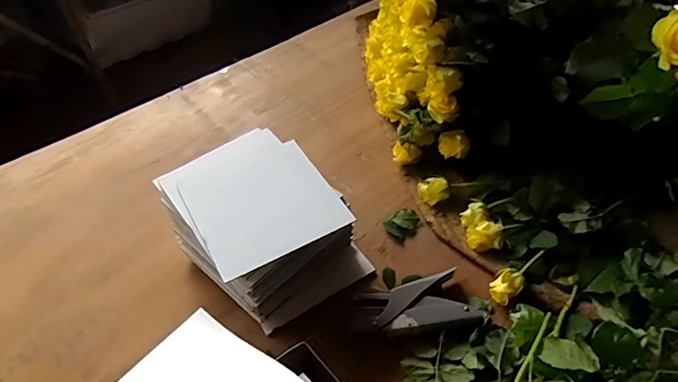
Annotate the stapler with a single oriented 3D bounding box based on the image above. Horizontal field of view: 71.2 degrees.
[{"bbox_3d":[0.094,0.145,0.564,0.140,0.035,0.076,-15,52,-13],"label":"stapler"}]

